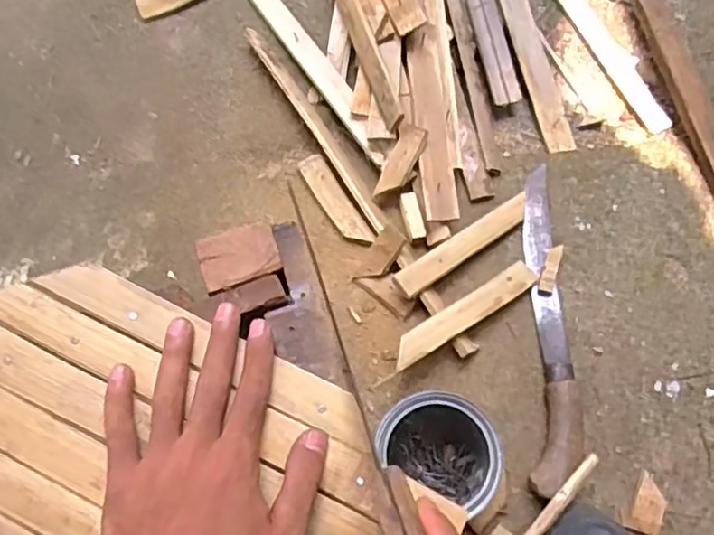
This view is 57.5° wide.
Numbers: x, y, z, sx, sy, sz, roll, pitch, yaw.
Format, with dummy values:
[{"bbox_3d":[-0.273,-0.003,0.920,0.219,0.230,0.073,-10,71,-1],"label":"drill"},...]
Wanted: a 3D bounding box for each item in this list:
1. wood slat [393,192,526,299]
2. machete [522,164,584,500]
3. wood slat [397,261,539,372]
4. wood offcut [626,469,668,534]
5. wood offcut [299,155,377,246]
[{"bbox_3d":[0.118,-0.023,0.698,0.179,0.011,0.031,-32,97,-21],"label":"wood slat"},{"bbox_3d":[0.205,0.055,0.684,0.052,0.031,0.346,4,74,1],"label":"machete"},{"bbox_3d":[0.111,0.046,0.669,0.182,0.009,0.031,-29,71,-22],"label":"wood slat"},{"bbox_3d":[0.288,0.233,0.641,0.029,0.015,0.056,22,75,6],"label":"wood offcut"},{"bbox_3d":[-0.024,-0.074,0.730,0.030,0.007,0.122,-35,77,7],"label":"wood offcut"}]

